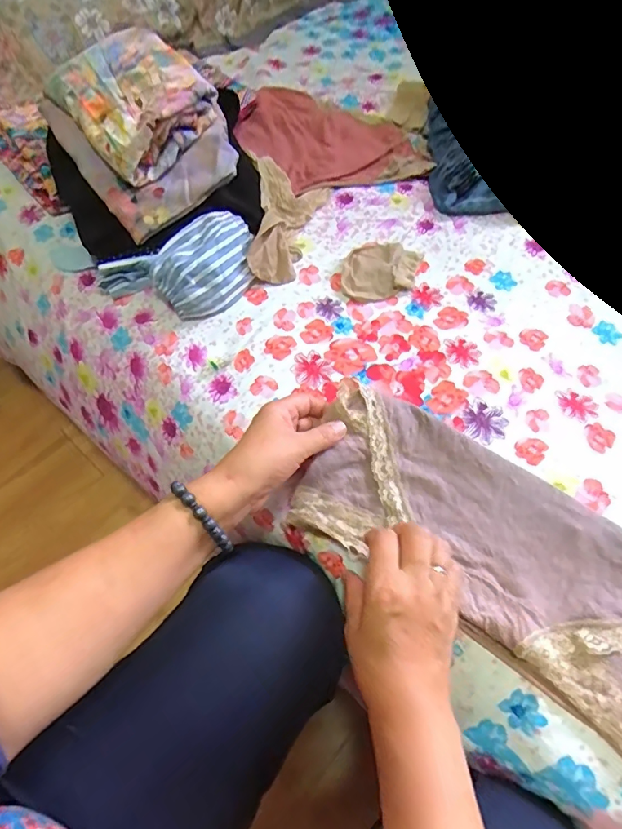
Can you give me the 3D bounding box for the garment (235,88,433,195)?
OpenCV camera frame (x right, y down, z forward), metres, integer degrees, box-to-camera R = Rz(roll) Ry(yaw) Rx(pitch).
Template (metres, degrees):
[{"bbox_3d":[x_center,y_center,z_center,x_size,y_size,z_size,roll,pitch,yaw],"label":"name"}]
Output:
[{"bbox_3d":[0.025,-0.393,0.667,0.228,0.022,0.237,-25,60,-10],"label":"garment"}]

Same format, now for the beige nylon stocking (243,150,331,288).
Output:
[{"bbox_3d":[-0.027,-0.255,0.599,0.096,0.057,0.202,-4,62,3],"label":"beige nylon stocking"}]

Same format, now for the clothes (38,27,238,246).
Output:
[{"bbox_3d":[-0.201,-0.330,0.560,0.156,0.120,0.226,-33,62,-14],"label":"clothes"}]

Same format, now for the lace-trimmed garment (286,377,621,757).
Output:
[{"bbox_3d":[0.169,0.116,0.391,0.384,0.033,0.157,34,71,20],"label":"lace-trimmed garment"}]

